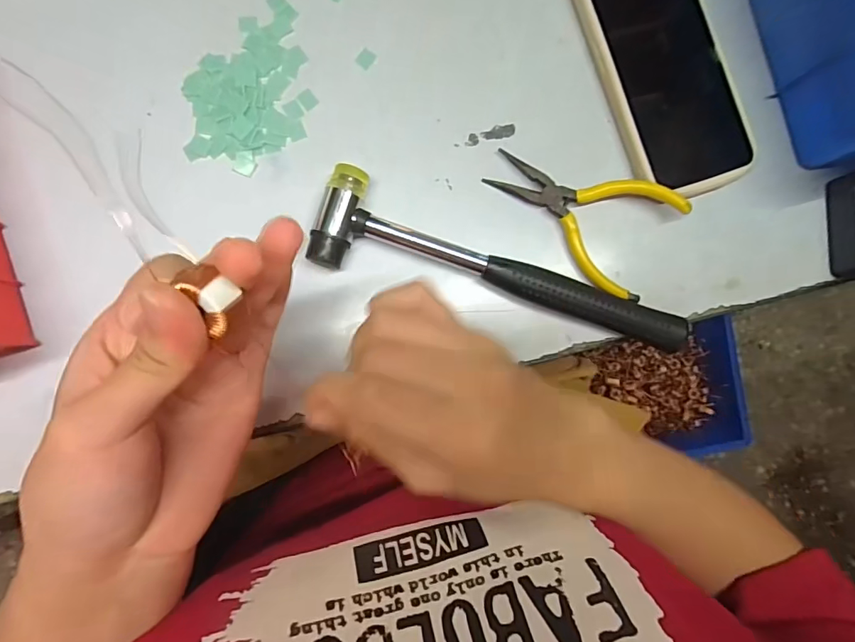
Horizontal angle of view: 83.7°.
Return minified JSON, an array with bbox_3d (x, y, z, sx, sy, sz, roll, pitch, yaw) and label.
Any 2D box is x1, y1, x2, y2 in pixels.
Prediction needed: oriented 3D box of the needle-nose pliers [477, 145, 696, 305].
[{"bbox_3d":[0.097,-0.072,0.300,0.116,0.016,0.070,32,88,-2],"label":"needle-nose pliers"}]

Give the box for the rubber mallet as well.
[{"bbox_3d":[0.047,-0.028,0.293,0.232,0.023,0.057,19,88,-3],"label":"rubber mallet"}]

